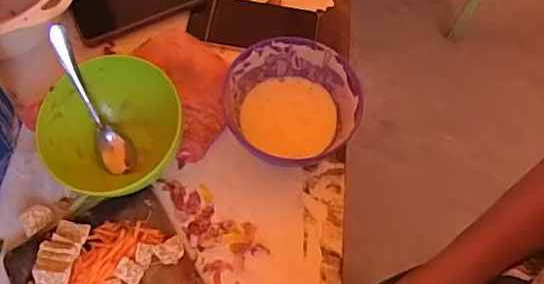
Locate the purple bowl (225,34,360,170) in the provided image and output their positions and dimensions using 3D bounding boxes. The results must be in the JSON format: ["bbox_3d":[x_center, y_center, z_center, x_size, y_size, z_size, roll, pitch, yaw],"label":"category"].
[{"bbox_3d":[0.018,-0.036,0.661,0.146,0.075,0.147,1,64,-1],"label":"purple bowl"}]

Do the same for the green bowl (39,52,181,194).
[{"bbox_3d":[-0.174,-0.007,0.611,0.142,0.091,0.138,1,64,-1],"label":"green bowl"}]

